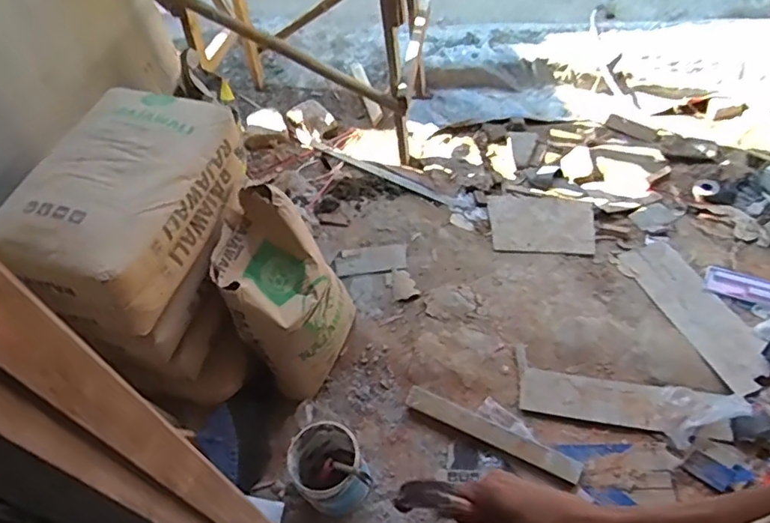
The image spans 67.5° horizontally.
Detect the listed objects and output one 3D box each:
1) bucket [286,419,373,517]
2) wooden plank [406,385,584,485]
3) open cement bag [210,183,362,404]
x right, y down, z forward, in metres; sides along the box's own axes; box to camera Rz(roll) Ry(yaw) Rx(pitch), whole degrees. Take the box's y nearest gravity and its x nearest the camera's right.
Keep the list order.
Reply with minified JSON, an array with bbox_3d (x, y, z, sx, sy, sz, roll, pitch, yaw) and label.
[{"bbox_3d":[-0.145,0.529,1.486,0.183,0.216,0.200,-3,53,4],"label":"bucket"},{"bbox_3d":[0.293,0.476,1.602,0.500,0.041,0.066,22,57,20],"label":"wooden plank"},{"bbox_3d":[-0.299,0.094,1.631,0.323,0.467,0.360,12,56,15],"label":"open cement bag"}]

